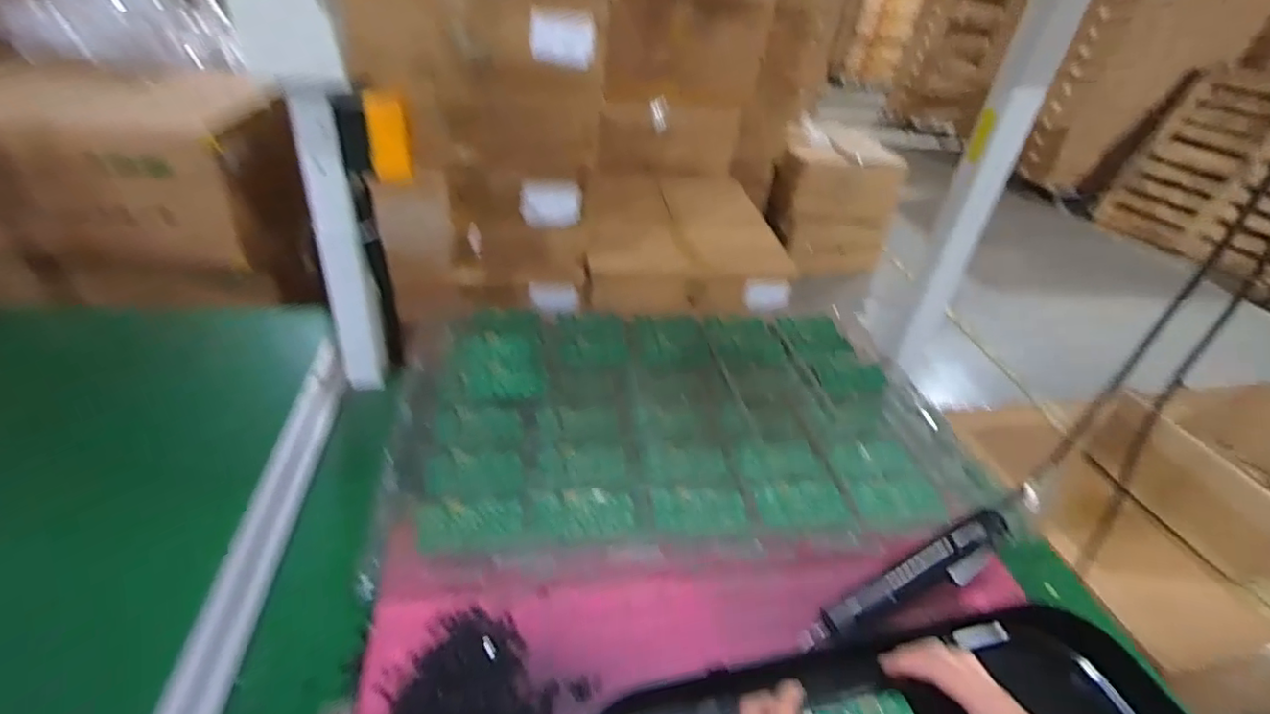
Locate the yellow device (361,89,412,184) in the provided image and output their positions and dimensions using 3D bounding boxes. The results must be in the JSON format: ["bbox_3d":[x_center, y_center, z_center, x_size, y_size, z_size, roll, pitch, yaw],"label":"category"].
[{"bbox_3d":[-0.243,-0.217,0.590,0.036,0.079,0.022,-6,38,-18],"label":"yellow device"}]

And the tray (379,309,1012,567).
[{"bbox_3d":[0.062,0.058,0.758,0.660,0.029,0.435,2,36,-8],"label":"tray"}]

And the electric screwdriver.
[{"bbox_3d":[0.251,0.206,0.553,0.221,0.029,0.041,-26,43,-8],"label":"electric screwdriver"}]

